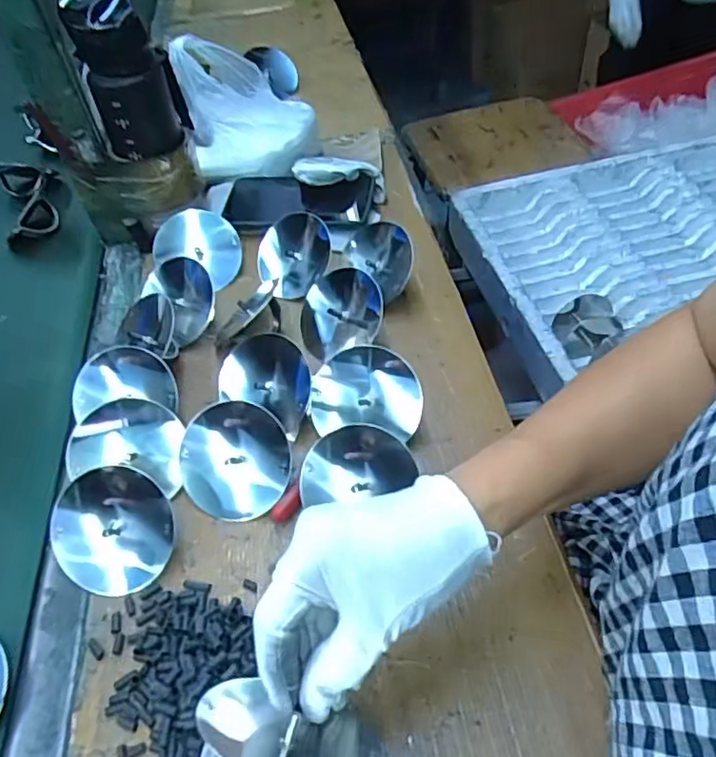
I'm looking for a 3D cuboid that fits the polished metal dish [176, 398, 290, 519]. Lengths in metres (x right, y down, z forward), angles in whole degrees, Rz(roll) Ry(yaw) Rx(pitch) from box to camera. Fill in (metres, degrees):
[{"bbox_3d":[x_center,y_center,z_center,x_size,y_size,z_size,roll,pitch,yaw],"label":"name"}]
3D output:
[{"bbox_3d":[-0.088,0.059,0.443,0.077,0.015,0.079,1,85,-6],"label":"polished metal dish"}]

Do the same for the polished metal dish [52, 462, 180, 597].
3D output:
[{"bbox_3d":[-0.168,0.105,0.423,0.086,0.013,0.078,42,77,14],"label":"polished metal dish"}]

